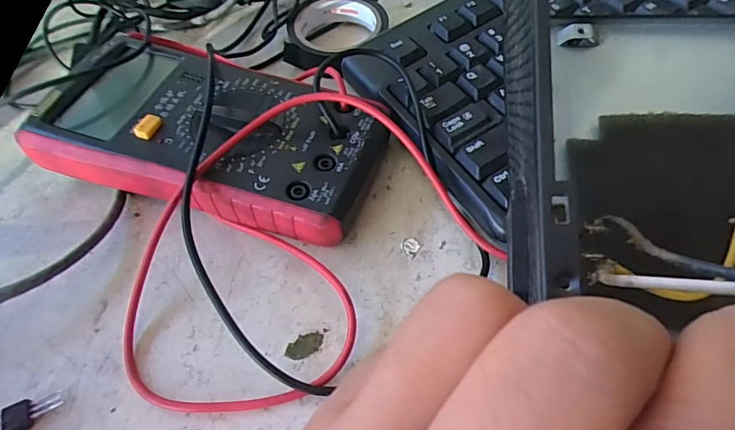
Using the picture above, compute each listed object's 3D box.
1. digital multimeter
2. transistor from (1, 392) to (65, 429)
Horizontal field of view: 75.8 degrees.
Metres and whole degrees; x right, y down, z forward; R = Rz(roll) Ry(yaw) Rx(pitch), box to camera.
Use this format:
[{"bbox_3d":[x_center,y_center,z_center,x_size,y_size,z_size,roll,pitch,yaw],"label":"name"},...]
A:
[{"bbox_3d":[-0.072,-0.036,0.227,0.157,0.034,0.083,14,56,12],"label":"digital multimeter"},{"bbox_3d":[-0.120,0.071,0.168,0.020,0.005,0.010,-19,56,-11],"label":"transistor"}]

